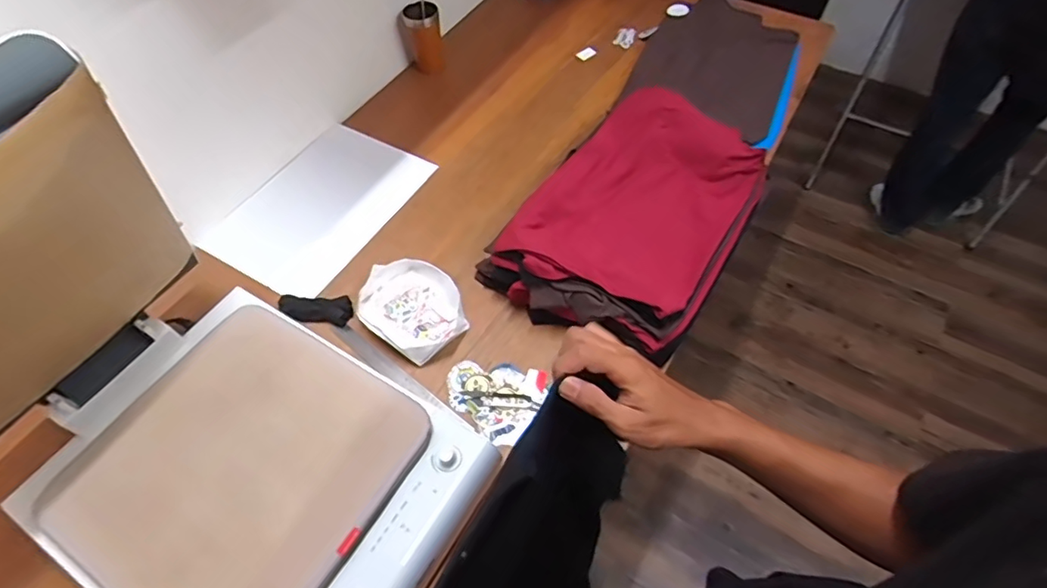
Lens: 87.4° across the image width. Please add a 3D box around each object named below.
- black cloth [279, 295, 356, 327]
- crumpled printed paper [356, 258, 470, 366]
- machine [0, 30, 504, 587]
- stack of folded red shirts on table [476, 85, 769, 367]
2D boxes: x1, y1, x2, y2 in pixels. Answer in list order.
[{"bbox_3d":[-0.369,0.029,0.972,0.126,0.028,0.050,0,56,2],"label":"black cloth"},{"bbox_3d":[-0.194,0.023,0.959,0.203,0.038,0.160,33,63,21],"label":"crumpled printed paper"},{"bbox_3d":[-0.381,0.114,0.579,0.581,0.508,0.443,28,61,19],"label":"machine"},{"bbox_3d":[0.195,-0.141,1.003,0.363,0.144,0.498,30,62,20],"label":"stack of folded red shirts on table"}]

